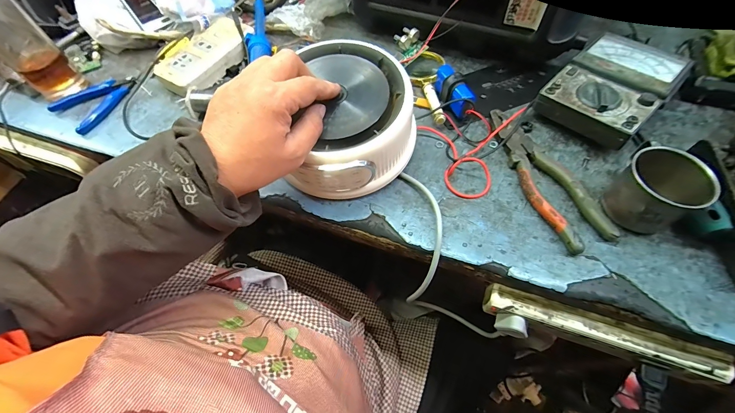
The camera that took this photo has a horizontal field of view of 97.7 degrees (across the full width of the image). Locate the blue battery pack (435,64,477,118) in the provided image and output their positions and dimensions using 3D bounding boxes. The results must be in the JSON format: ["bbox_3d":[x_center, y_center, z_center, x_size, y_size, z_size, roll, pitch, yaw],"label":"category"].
[{"bbox_3d":[0.108,-0.148,0.412,0.022,0.031,0.077,-17,59,-7],"label":"blue battery pack"}]

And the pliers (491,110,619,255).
[{"bbox_3d":[0.187,-0.036,0.361,0.051,0.018,0.189,-22,60,-11],"label":"pliers"}]

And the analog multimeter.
[{"bbox_3d":[0.301,-0.149,0.396,0.179,0.038,0.113,-40,65,-19],"label":"analog multimeter"}]

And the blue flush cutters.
[{"bbox_3d":[-0.403,-0.157,0.471,0.083,0.010,0.110,20,62,14],"label":"blue flush cutters"}]

